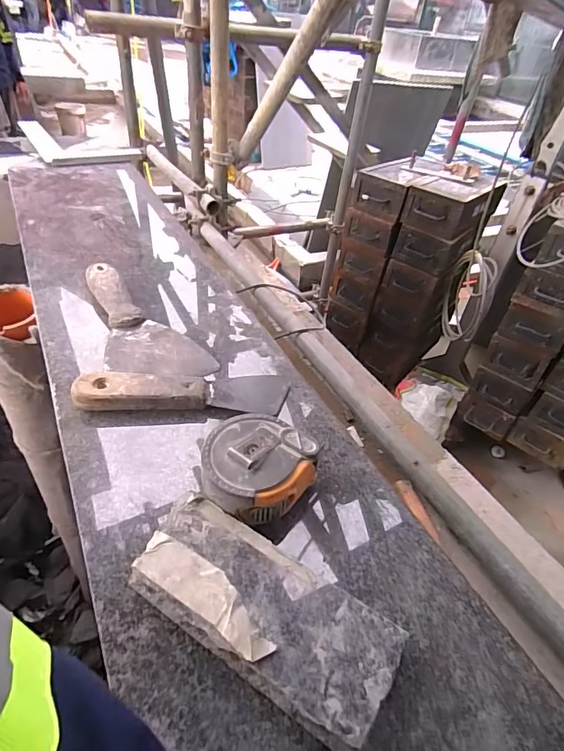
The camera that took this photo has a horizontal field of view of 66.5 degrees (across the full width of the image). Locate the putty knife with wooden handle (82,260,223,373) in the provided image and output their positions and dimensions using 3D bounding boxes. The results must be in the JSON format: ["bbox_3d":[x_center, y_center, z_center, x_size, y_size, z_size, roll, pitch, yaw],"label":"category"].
[{"bbox_3d":[-0.134,-0.057,0.418,0.087,0.025,0.172,-15,46,-24],"label":"putty knife with wooden handle"}]

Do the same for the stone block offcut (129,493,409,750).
[{"bbox_3d":[-0.013,0.125,0.233,0.144,0.016,0.058,26,44,21],"label":"stone block offcut"}]

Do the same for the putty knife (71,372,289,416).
[{"bbox_3d":[-0.078,0.012,0.354,0.168,0.017,0.038,0,41,-8],"label":"putty knife"}]

